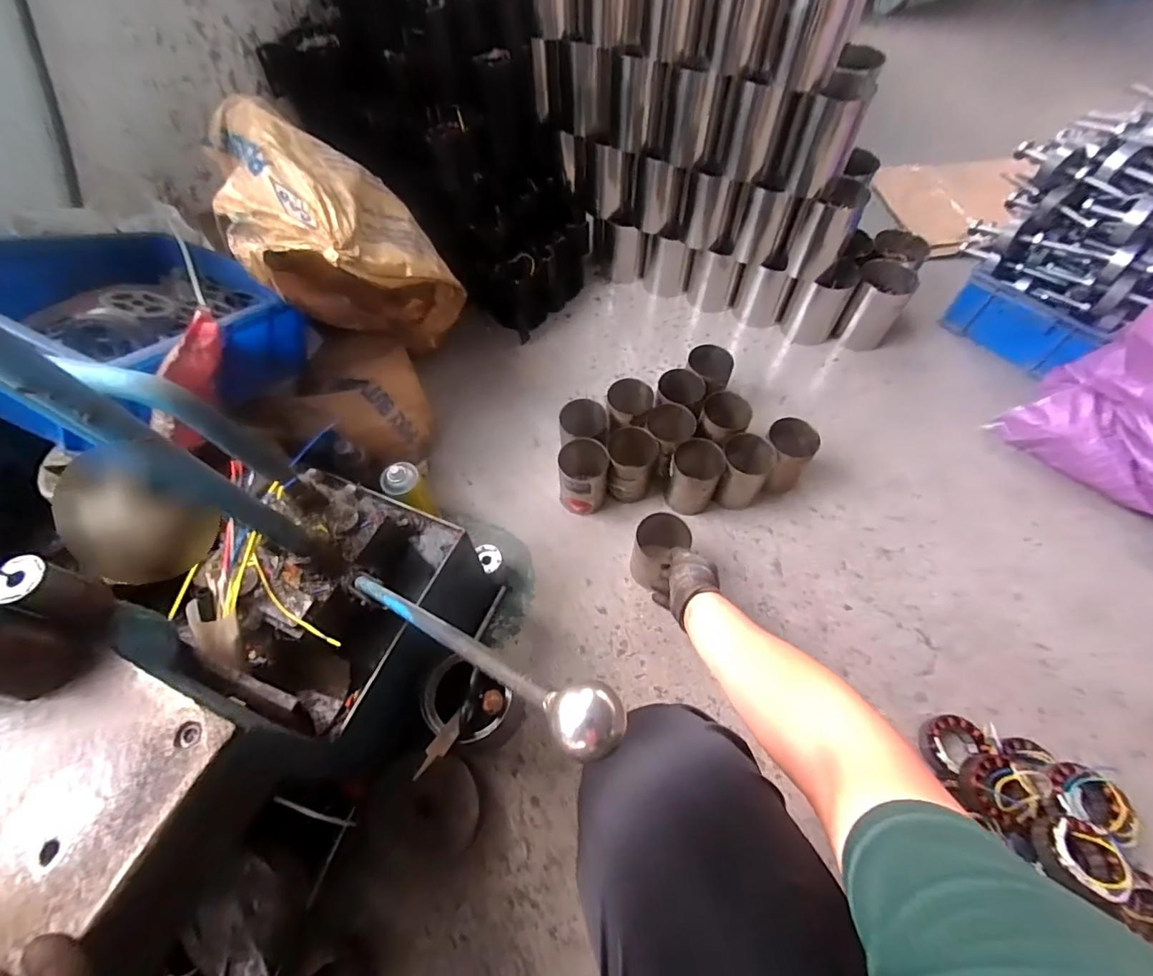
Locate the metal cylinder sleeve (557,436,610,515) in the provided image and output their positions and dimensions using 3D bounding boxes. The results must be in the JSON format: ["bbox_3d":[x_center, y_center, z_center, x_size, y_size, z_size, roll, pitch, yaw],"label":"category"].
[{"bbox_3d":[0.012,-0.015,0.941,0.092,0.141,0.090,2,60,1],"label":"metal cylinder sleeve"}]

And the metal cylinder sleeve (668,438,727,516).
[{"bbox_3d":[0.218,-0.022,0.950,0.094,0.118,0.098,0,60,0],"label":"metal cylinder sleeve"}]

